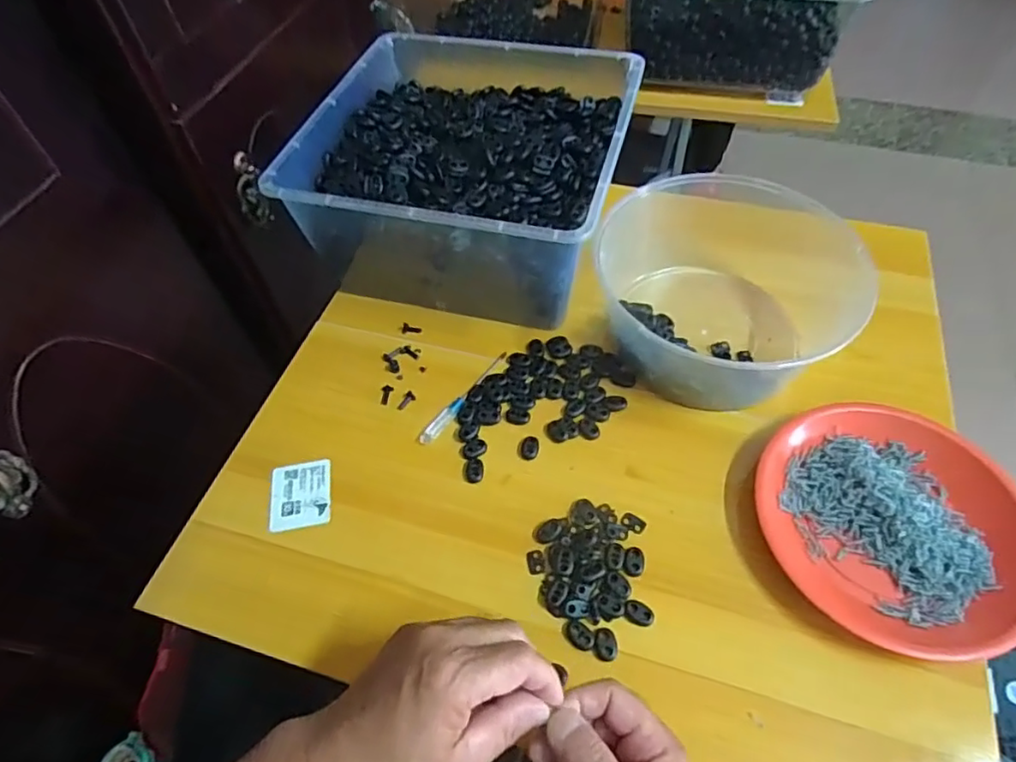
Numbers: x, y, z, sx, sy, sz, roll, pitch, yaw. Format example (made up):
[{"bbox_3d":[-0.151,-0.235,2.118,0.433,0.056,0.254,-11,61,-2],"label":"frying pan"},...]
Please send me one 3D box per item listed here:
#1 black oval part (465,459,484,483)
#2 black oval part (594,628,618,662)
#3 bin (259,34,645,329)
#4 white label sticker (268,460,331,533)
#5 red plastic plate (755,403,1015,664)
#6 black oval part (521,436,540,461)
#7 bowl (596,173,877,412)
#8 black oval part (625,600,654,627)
[{"bbox_3d":[-0.028,0.075,0.496,0.016,0.004,0.022,-2,54,2],"label":"black oval part"},{"bbox_3d":[0.068,0.183,0.412,0.016,0.004,0.021,-1,54,2],"label":"black oval part"},{"bbox_3d":[-0.034,-0.223,0.626,0.294,0.140,0.326,11,55,11],"label":"bin"},{"bbox_3d":[-0.174,0.096,0.494,0.049,0.004,0.059,-7,55,-7],"label":"white label sticker"},{"bbox_3d":[0.288,0.104,0.445,0.189,0.031,0.177,-2,54,2],"label":"red plastic plate"},{"bbox_3d":[0.019,0.057,0.505,0.015,0.004,0.022,9,55,9],"label":"black oval part"},{"bbox_3d":[0.198,-0.079,0.535,0.198,0.110,0.173,-7,54,-2],"label":"bowl"},{"bbox_3d":[0.094,0.166,0.423,0.021,0.005,0.015,19,57,16],"label":"black oval part"}]

